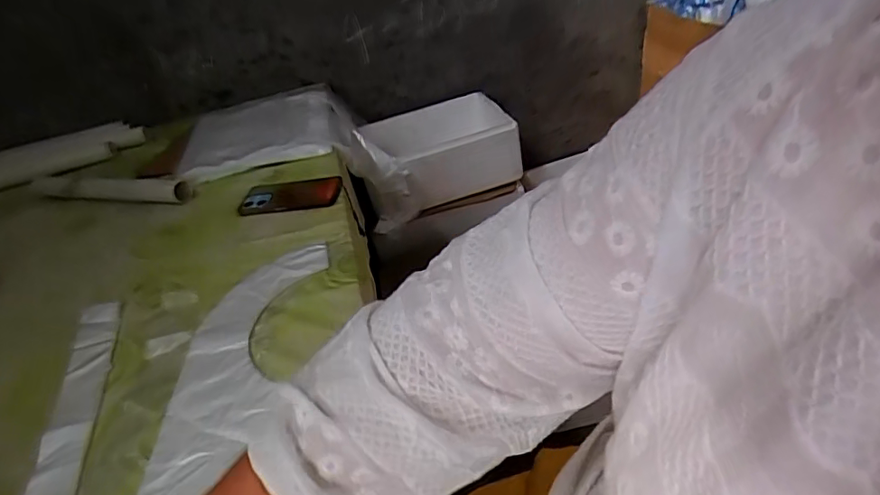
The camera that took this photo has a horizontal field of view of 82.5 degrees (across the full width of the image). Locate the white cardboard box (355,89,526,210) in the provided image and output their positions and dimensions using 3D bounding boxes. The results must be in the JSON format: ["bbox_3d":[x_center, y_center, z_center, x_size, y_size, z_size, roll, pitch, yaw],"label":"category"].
[{"bbox_3d":[0.004,-0.253,1.295,0.347,0.160,0.295,-21,38,-11],"label":"white cardboard box"}]

